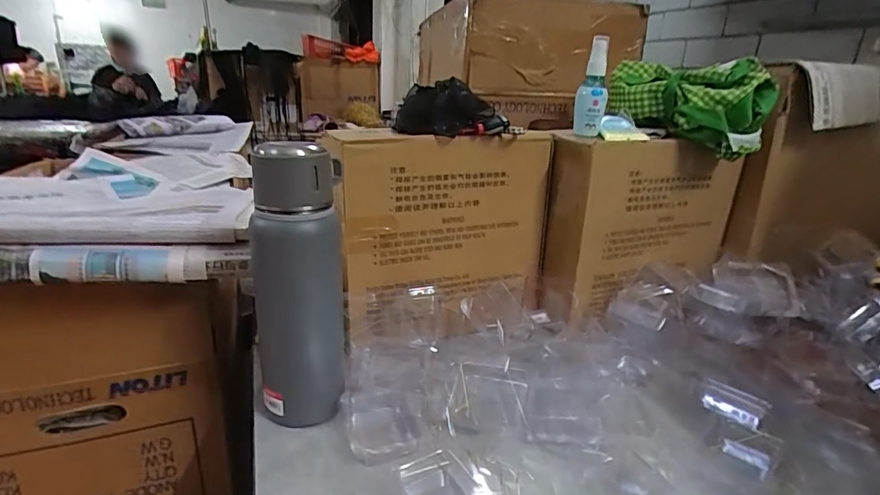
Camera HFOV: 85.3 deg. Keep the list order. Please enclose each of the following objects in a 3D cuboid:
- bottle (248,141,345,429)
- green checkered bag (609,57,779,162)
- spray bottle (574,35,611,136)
[{"bbox_3d":[-0.135,0.040,0.460,0.084,0.269,0.067,-5,21,-20],"label":"bottle"},{"bbox_3d":[0.325,-0.192,0.640,0.090,0.101,0.200,-7,22,-24],"label":"green checkered bag"},{"bbox_3d":[0.193,-0.202,0.605,0.037,0.116,0.030,10,21,18],"label":"spray bottle"}]

